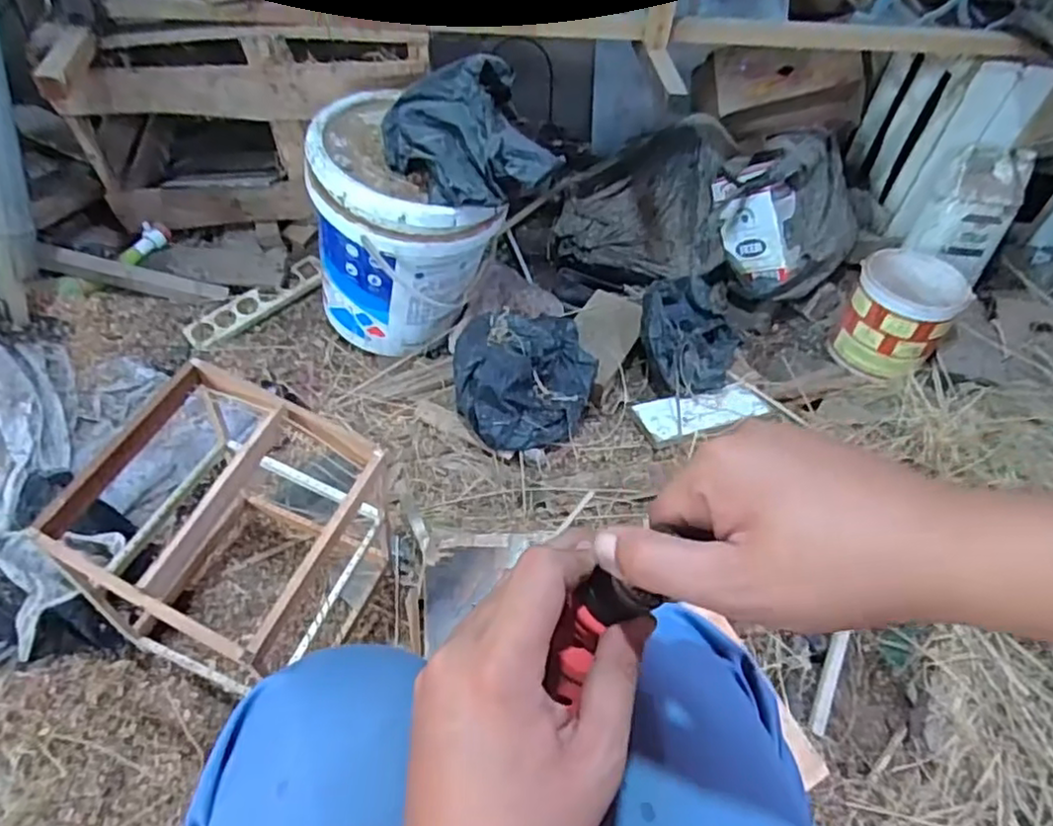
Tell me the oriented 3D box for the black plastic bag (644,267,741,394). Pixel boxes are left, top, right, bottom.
[{"bbox_3d":[0.291,-0.146,1.195,0.170,0.077,0.216,-3,50,-8],"label":"black plastic bag"}]

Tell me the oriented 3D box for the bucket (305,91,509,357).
[{"bbox_3d":[-0.202,-0.284,1.099,0.277,0.345,0.275,-10,51,-13],"label":"bucket"}]

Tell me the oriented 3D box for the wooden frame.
[{"bbox_3d":[-0.308,0.154,0.721,0.269,0.340,0.245,20,49,10],"label":"wooden frame"}]

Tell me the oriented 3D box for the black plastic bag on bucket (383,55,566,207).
[{"bbox_3d":[-0.083,-0.391,0.924,0.184,0.116,0.200,-22,55,-22],"label":"black plastic bag on bucket"}]

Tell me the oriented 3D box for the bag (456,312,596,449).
[{"bbox_3d":[0.002,-0.057,1.094,0.236,0.120,0.192,-4,50,-12],"label":"bag"}]

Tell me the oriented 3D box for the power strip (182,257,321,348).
[{"bbox_3d":[-0.489,-0.201,1.213,0.267,0.014,0.061,-37,81,-19],"label":"power strip"}]

